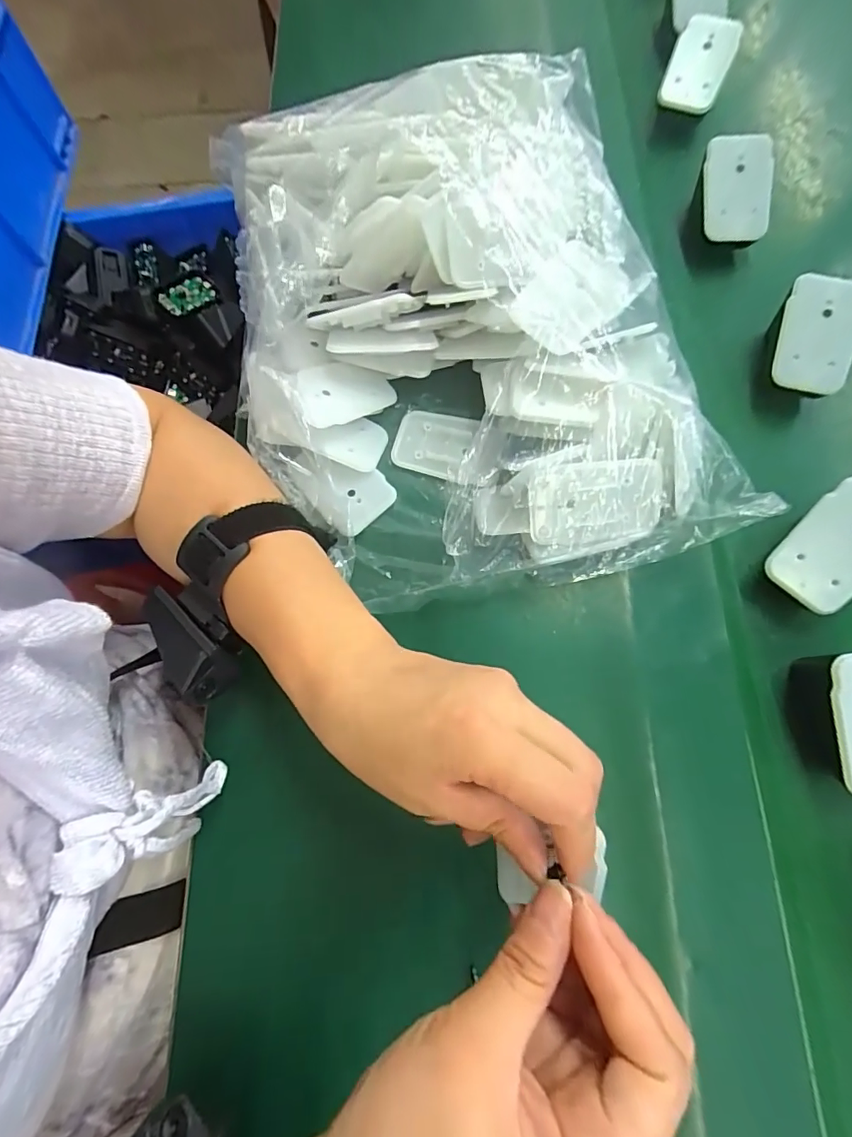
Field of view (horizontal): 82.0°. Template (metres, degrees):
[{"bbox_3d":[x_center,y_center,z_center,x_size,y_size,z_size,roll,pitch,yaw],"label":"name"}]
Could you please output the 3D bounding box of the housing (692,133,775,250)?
[{"bbox_3d":[0.209,-0.253,0.331,0.046,0.014,0.063,-1,100,1],"label":"housing"}]

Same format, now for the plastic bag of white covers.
[{"bbox_3d":[0.012,-0.135,0.285,0.244,0.086,0.313,-17,73,-3],"label":"plastic bag of white covers"}]

